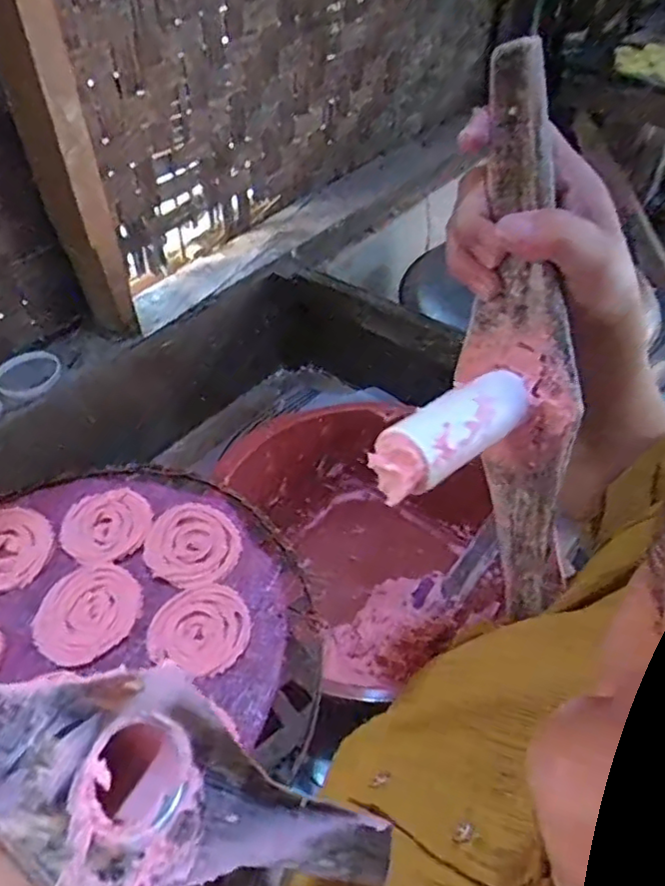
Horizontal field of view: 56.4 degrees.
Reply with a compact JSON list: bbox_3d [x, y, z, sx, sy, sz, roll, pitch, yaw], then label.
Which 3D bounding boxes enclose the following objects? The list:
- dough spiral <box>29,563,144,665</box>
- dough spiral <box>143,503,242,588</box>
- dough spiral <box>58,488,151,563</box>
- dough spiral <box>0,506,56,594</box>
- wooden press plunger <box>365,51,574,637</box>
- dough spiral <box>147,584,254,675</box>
[{"bbox_3d":[-0.201,0.137,0.507,0.079,0.004,0.084,0,47,0],"label":"dough spiral"},{"bbox_3d":[-0.123,0.089,0.548,0.086,0.006,0.076,18,50,15],"label":"dough spiral"},{"bbox_3d":[-0.206,0.074,0.565,0.076,0.004,0.081,0,47,0],"label":"dough spiral"},{"bbox_3d":[-0.293,0.093,0.548,0.090,0.004,0.085,0,47,0],"label":"dough spiral"},{"bbox_3d":[0.062,-0.018,0.295,0.114,0.279,0.051,-27,33,-23],"label":"wooden press plunger"},{"bbox_3d":[-0.105,0.148,0.499,0.077,0.007,0.071,0,47,0],"label":"dough spiral"}]

